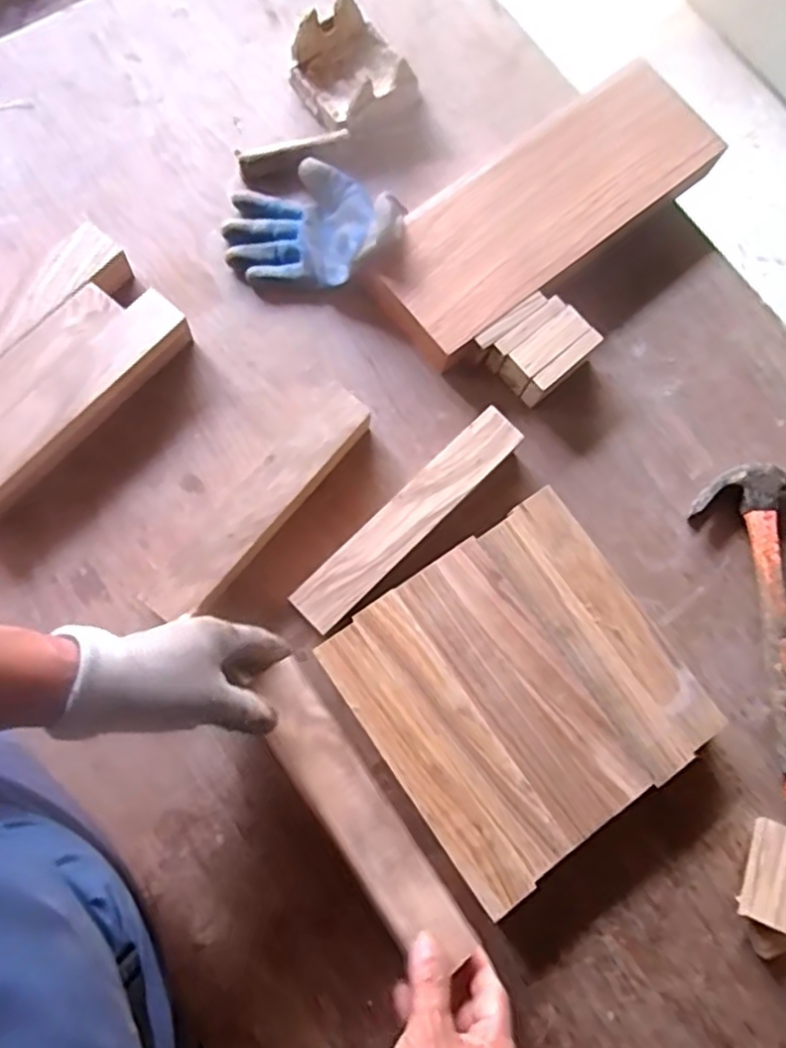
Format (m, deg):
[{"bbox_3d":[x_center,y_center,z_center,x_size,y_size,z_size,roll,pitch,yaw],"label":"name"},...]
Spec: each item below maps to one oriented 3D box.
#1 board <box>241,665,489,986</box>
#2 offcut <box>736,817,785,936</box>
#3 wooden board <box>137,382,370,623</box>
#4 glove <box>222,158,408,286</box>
[{"bbox_3d":[-0.028,0.214,0.506,0.050,0.022,0.242,-34,80,-12],"label":"board"},{"bbox_3d":[0.321,0.292,0.569,0.049,0.014,0.082,20,60,21],"label":"offcut"},{"bbox_3d":[-0.118,-0.016,0.616,0.049,0.053,0.255,39,78,4],"label":"wooden board"},{"bbox_3d":[-0.078,-0.305,0.676,0.174,0.055,0.130,2,77,-3],"label":"glove"}]

